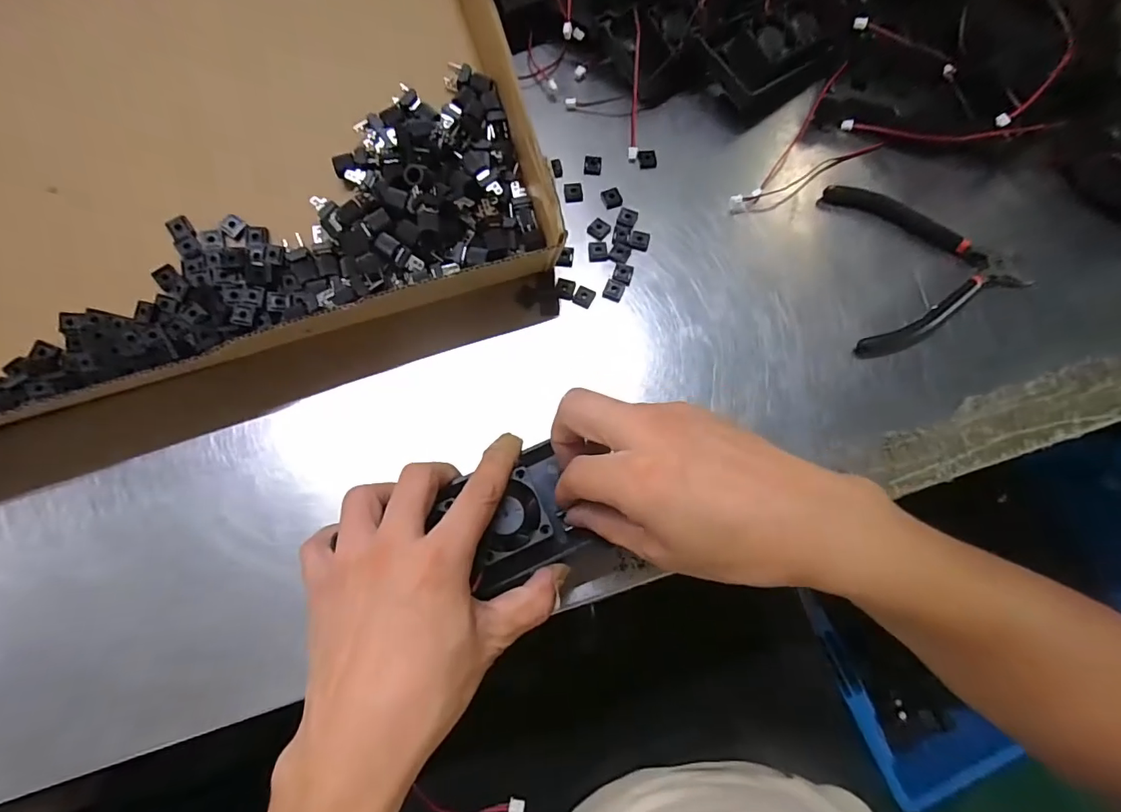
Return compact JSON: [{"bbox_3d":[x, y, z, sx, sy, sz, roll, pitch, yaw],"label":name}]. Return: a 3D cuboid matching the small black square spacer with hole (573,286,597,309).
[{"bbox_3d":[0.017,-0.076,0.348,0.013,0.004,0.013,24,74,7],"label":"small black square spacer with hole"}]

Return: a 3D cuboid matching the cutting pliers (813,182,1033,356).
[{"bbox_3d":[0.259,-0.106,0.354,0.136,0.010,0.134,-8,73,-3],"label":"cutting pliers"}]

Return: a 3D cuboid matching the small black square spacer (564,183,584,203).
[{"bbox_3d":[0.010,-0.159,0.370,0.013,0.004,0.015,-9,73,-3],"label":"small black square spacer"}]

